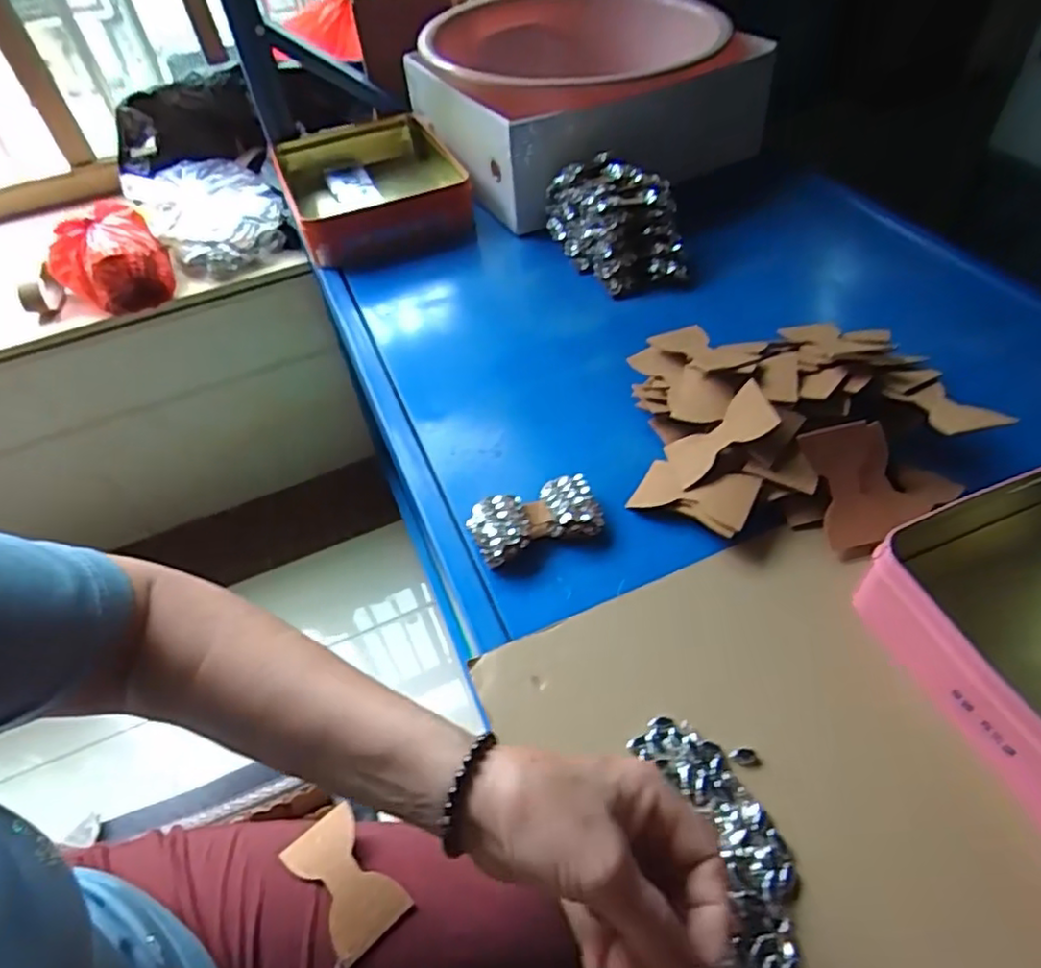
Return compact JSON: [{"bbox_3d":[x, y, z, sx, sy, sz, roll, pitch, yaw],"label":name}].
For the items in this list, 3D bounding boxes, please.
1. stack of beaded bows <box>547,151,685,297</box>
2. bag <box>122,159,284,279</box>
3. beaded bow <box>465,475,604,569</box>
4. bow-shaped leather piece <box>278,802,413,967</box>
[{"bbox_3d":[0.103,-0.268,0.681,0.094,0.086,0.159,-21,51,-12],"label":"stack of beaded bows"},{"bbox_3d":[-0.533,-0.471,1.124,0.205,0.075,0.293,-30,53,-19],"label":"bag"},{"bbox_3d":[0.010,0.025,0.460,0.088,0.026,0.041,-16,50,-9],"label":"beaded bow"},{"bbox_3d":[-0.107,0.239,0.393,0.046,0.009,0.079,-36,55,-24],"label":"bow-shaped leather piece"}]

